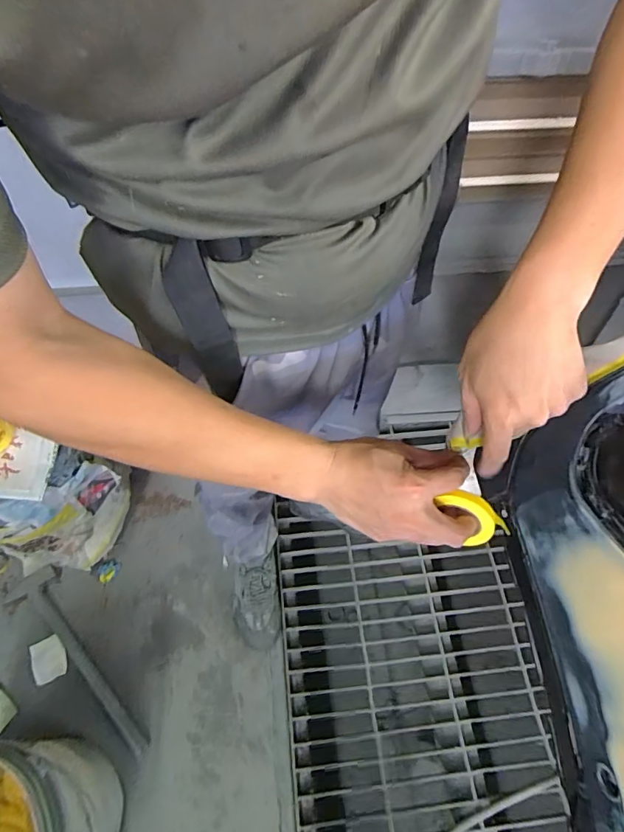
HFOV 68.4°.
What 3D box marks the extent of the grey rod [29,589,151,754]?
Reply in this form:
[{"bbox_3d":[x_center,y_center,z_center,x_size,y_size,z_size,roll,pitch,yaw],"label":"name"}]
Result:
[{"bbox_3d":[-0.475,0.523,0.960,0.031,0.019,0.409,-39,68,-22],"label":"grey rod"}]

